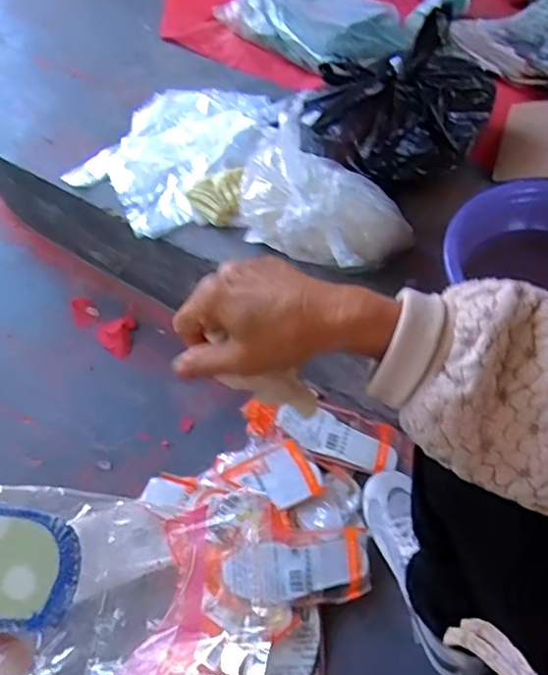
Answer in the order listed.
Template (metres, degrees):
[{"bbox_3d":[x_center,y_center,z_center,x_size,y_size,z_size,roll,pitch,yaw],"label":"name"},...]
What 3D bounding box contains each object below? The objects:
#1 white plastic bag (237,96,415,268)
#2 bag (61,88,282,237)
[{"bbox_3d":[0.063,-0.171,0.696,0.214,0.158,0.116,25,59,15],"label":"white plastic bag"},{"bbox_3d":[-0.155,-0.305,0.890,0.237,0.030,0.347,22,58,13],"label":"bag"}]

